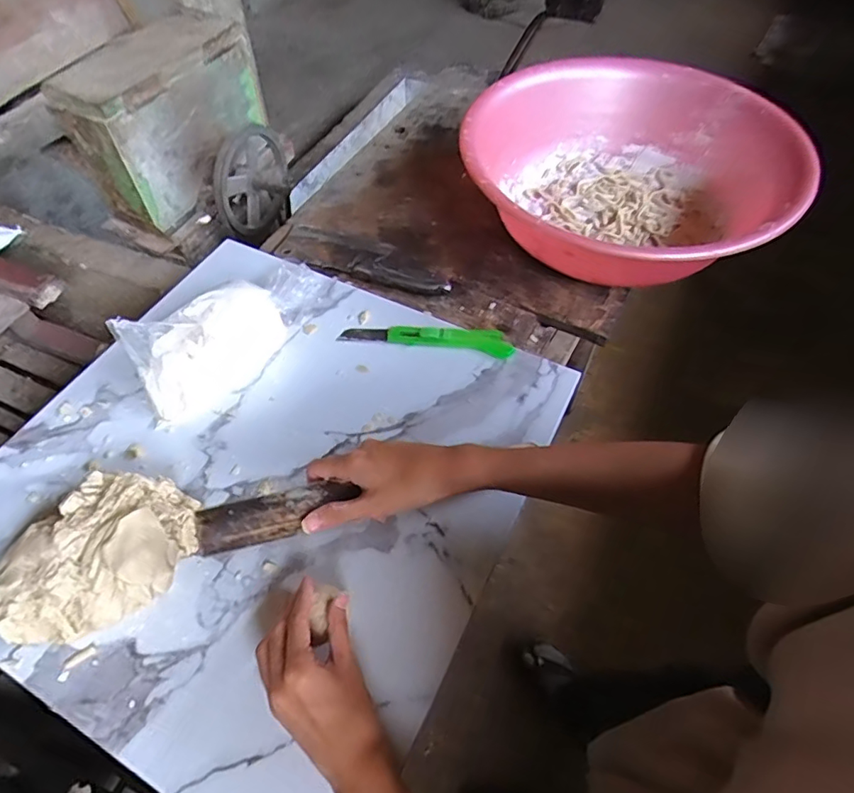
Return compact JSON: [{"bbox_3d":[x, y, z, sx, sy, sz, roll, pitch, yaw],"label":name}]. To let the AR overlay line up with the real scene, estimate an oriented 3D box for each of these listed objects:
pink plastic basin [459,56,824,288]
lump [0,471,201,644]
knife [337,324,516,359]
[{"bbox_3d":[0.248,-0.282,0.700,0.395,0.136,0.395,0,54,-1],"label":"pink plastic basin"},{"bbox_3d":[-0.283,0.126,0.455,0.160,0.065,0.134,-8,55,-7],"label":"lump"},{"bbox_3d":[0.000,-0.071,0.617,0.195,0.020,0.035,9,54,5],"label":"knife"}]

